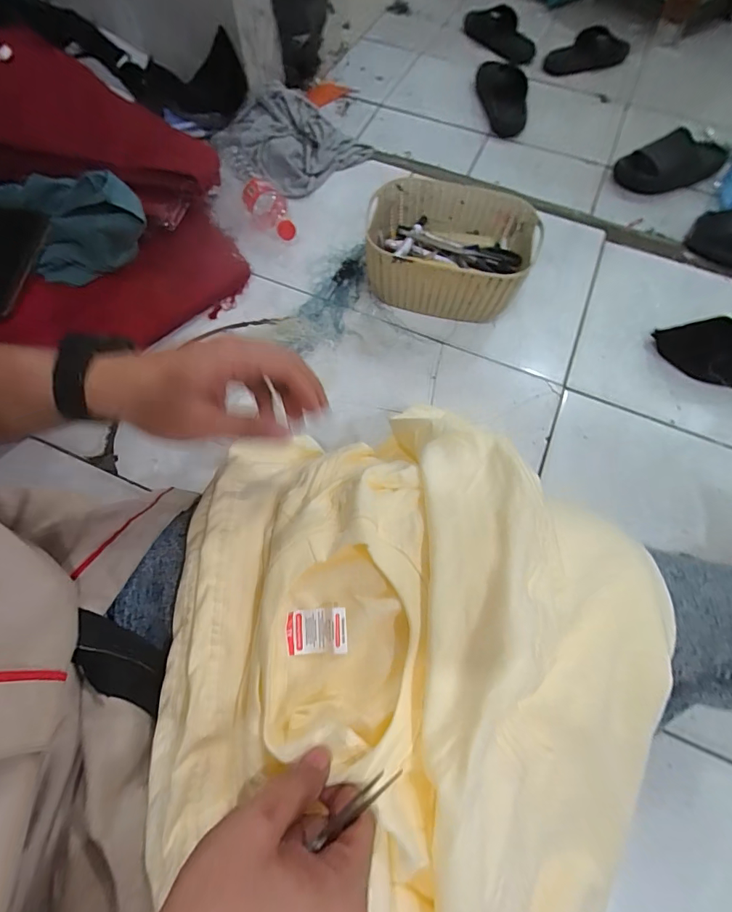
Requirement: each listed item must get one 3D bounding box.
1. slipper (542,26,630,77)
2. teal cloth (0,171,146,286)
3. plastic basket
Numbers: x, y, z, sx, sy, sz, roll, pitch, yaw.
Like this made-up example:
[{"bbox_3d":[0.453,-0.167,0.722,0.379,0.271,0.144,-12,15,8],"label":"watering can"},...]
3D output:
[{"bbox_3d":[0.593,-1.104,1.162,0.234,0.074,0.066,-11,65,-7],"label":"slipper"},{"bbox_3d":[-0.433,-0.322,0.576,0.299,0.099,0.133,4,65,0],"label":"teal cloth"},{"bbox_3d":[0.129,-0.324,0.692,0.257,0.111,0.192,14,66,5],"label":"plastic basket"}]

